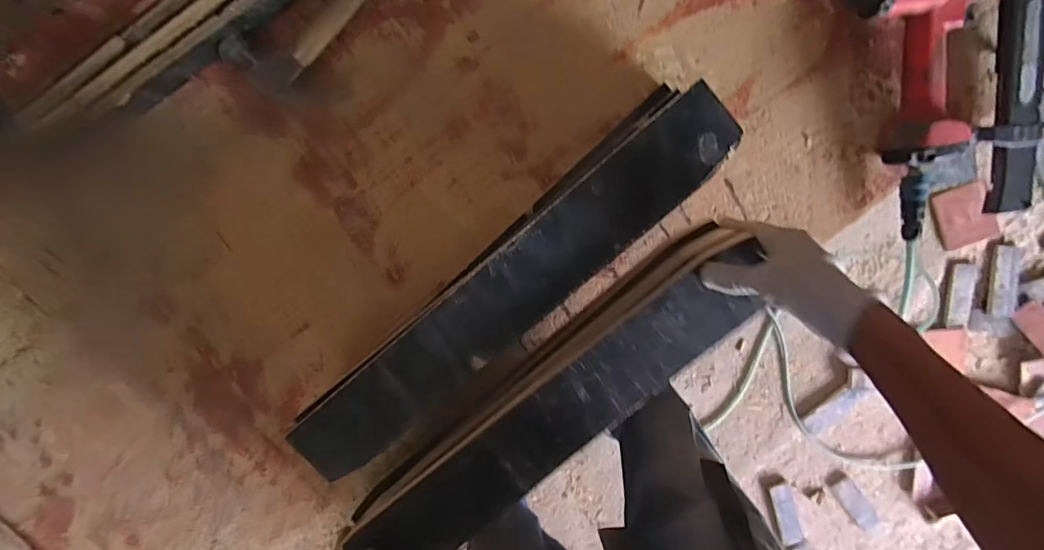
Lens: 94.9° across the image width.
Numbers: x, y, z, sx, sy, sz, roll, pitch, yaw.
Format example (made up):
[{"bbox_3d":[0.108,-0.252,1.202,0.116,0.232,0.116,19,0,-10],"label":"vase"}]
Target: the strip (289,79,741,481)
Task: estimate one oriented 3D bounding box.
[{"bbox_3d":[-0.017,0.017,0.498,0.558,0.017,0.093,-42,96,5],"label":"strip"}]

